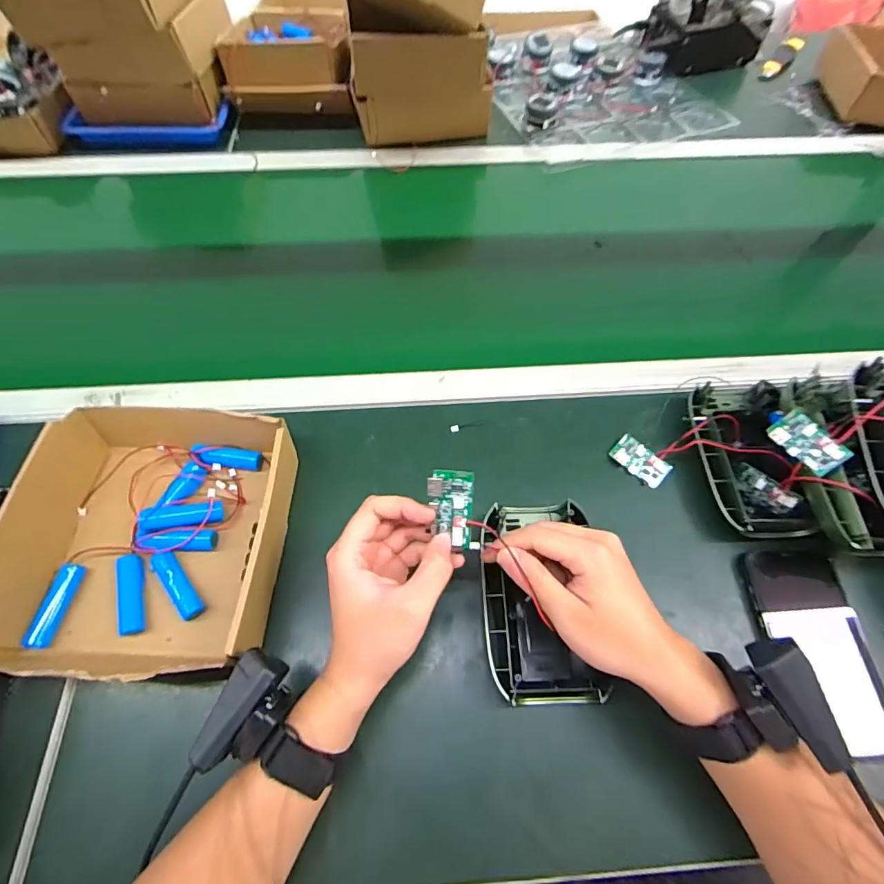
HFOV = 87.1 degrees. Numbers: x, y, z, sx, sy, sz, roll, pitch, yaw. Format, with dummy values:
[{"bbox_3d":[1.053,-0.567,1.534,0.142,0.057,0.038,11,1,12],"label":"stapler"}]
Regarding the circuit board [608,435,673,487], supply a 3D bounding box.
[{"bbox_3d":[0.202,0.020,0.475,0.057,0.005,0.030,42,89,18],"label":"circuit board"}]

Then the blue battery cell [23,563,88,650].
[{"bbox_3d":[-0.329,0.139,0.398,0.018,0.017,0.069,6,62,3],"label":"blue battery cell"}]

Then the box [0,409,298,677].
[{"bbox_3d":[-0.249,0.077,0.404,0.213,0.064,0.221,2,62,1],"label":"box"}]

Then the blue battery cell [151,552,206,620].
[{"bbox_3d":[-0.230,0.124,0.406,0.017,0.015,0.064,-38,68,-18],"label":"blue battery cell"}]

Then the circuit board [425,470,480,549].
[{"bbox_3d":[0.008,0.049,0.334,0.033,0.006,0.057,-4,92,7],"label":"circuit board"}]

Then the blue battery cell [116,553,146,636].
[{"bbox_3d":[-0.269,0.131,0.403,0.017,0.015,0.068,-15,63,-8],"label":"blue battery cell"}]

